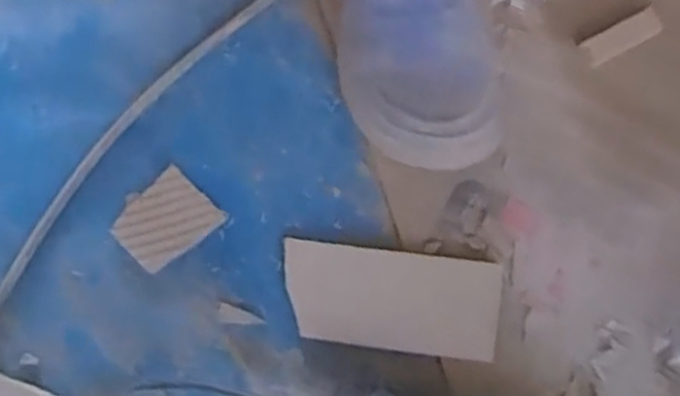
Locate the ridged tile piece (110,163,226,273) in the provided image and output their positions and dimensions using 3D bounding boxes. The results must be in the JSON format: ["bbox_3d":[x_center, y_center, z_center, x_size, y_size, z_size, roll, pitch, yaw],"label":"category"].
[{"bbox_3d":[-0.136,0.017,0.563,0.063,0.004,0.070,42,84,15],"label":"ridged tile piece"}]

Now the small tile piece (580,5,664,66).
[{"bbox_3d":[0.216,-0.125,0.560,0.059,0.012,0.025,-28,74,0],"label":"small tile piece"}]

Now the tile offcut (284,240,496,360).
[{"bbox_3d":[0.033,0.072,0.526,0.152,0.005,0.073,5,72,11],"label":"tile offcut"}]

